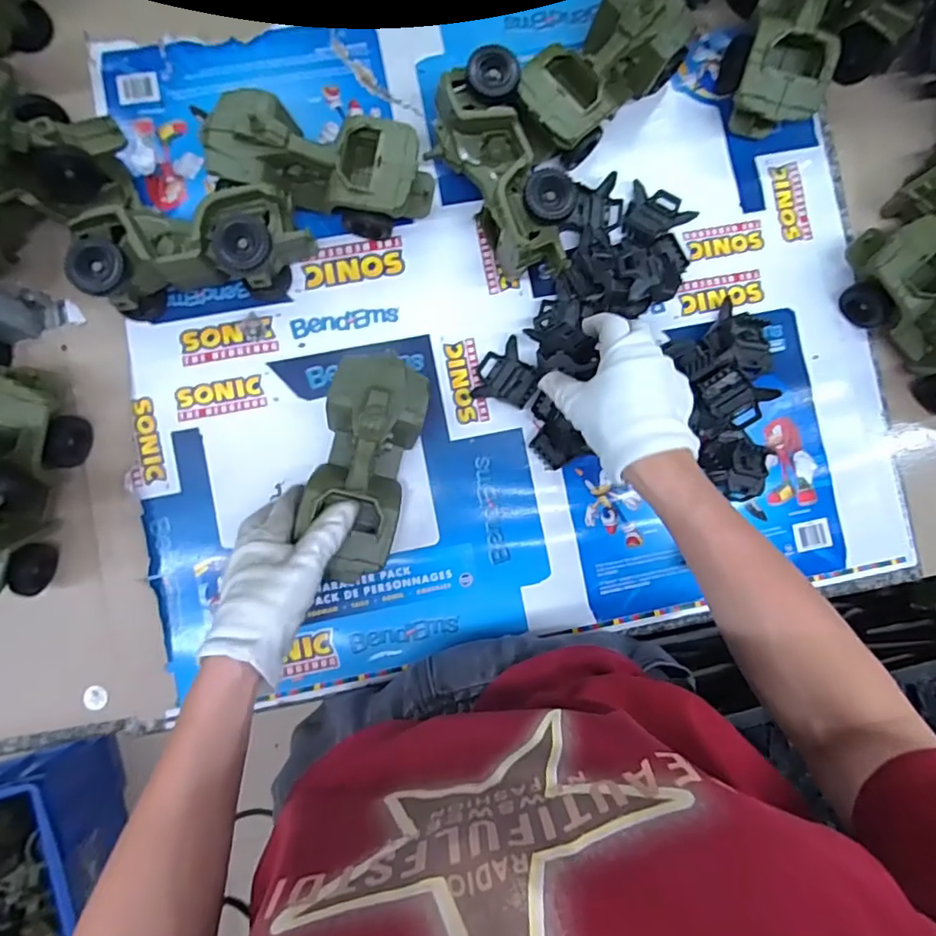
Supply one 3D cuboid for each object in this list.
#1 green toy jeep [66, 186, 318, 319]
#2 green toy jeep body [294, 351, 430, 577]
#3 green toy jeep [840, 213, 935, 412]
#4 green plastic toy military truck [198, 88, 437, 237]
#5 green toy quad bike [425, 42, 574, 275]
[{"bbox_3d":[-0.225,-0.186,0.489,0.182,0.081,0.075,-12,88,-4],"label":"green toy jeep"},{"bbox_3d":[-0.085,-0.004,0.477,0.081,0.059,0.174,9,90,-3],"label":"green toy jeep body"},{"bbox_3d":[0.430,-0.143,0.529,0.084,0.079,0.186,-43,90,-4],"label":"green toy jeep"},{"bbox_3d":[-0.128,-0.260,0.501,0.191,0.080,0.080,10,87,-3],"label":"green plastic toy military truck"},{"bbox_3d":[0.030,-0.251,0.507,0.079,0.082,0.175,-25,89,-4],"label":"green toy quad bike"}]

